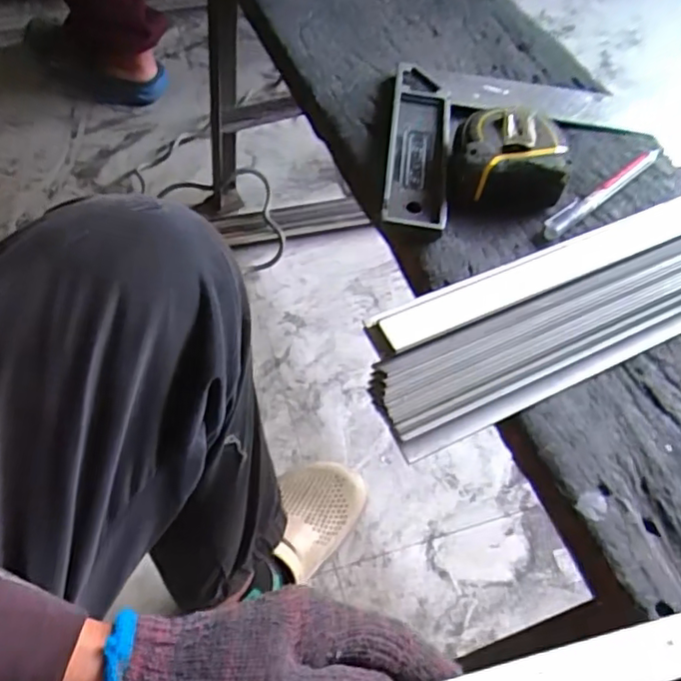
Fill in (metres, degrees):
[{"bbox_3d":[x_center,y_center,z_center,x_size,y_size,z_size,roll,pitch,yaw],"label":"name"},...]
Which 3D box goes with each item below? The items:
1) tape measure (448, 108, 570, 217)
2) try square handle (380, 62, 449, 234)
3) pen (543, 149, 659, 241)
[{"bbox_3d":[0.123,-0.132,0.448,0.081,0.037,0.077,8,58,3],"label":"tape measure"},{"bbox_3d":[0.060,-0.153,0.471,0.045,0.012,0.167,6,58,2],"label":"try square handle"},{"bbox_3d":[0.197,-0.112,0.462,0.128,0.012,0.015,-35,66,-21],"label":"pen"}]

